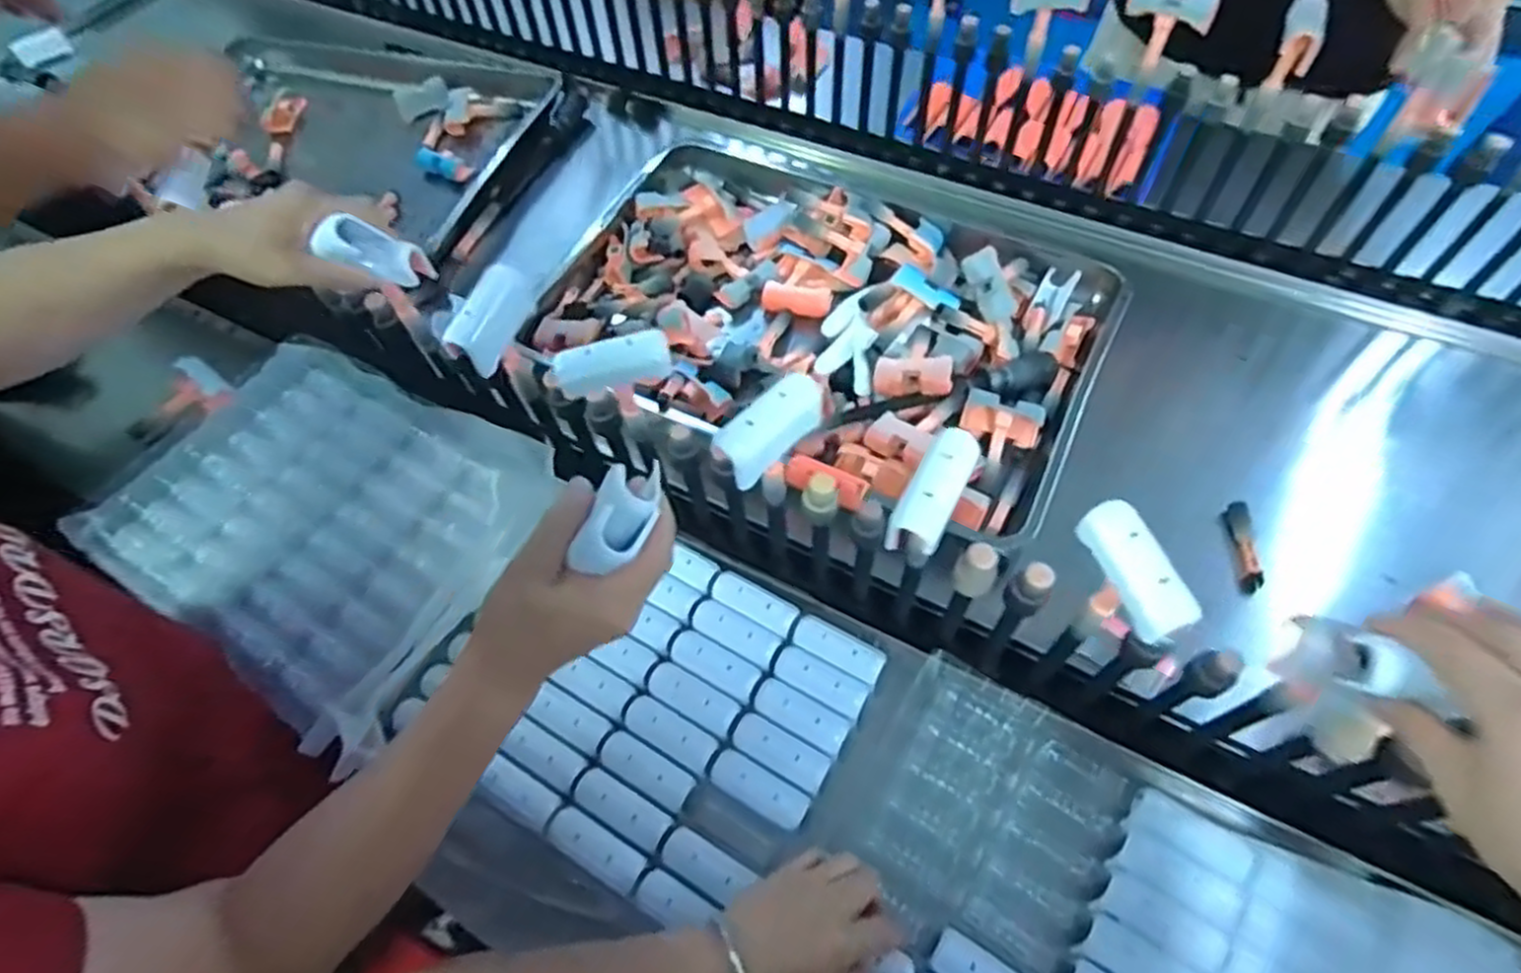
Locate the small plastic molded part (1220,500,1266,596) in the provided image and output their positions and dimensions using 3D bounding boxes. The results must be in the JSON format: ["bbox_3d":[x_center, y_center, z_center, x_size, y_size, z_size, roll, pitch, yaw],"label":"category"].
[{"bbox_3d":[0.440,0.056,0.687,0.017,0.016,0.088,3,60,6],"label":"small plastic molded part"}]

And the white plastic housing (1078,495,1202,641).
[{"bbox_3d":[0.204,0.044,0.411,0.027,0.023,0.075,-18,60,-6],"label":"white plastic housing"}]

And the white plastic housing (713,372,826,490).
[{"bbox_3d":[0.008,-0.040,0.481,0.075,0.042,0.025,-41,65,-18],"label":"white plastic housing"}]

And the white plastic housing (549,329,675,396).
[{"bbox_3d":[-0.099,-0.083,0.511,0.078,0.028,0.022,-22,60,-8],"label":"white plastic housing"}]

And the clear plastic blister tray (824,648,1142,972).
[{"bbox_3d":[0.169,0.239,0.560,0.174,0.035,0.177,29,66,19],"label":"clear plastic blister tray"}]

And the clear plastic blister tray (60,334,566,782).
[{"bbox_3d":[-0.400,0.021,0.688,0.380,0.063,0.292,23,64,17],"label":"clear plastic blister tray"}]

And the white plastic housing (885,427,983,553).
[{"bbox_3d":[0.105,0.000,0.448,0.029,0.026,0.082,25,65,18],"label":"white plastic housing"}]

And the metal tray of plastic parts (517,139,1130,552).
[{"bbox_3d":[0.068,-0.200,0.840,0.587,0.061,0.415,26,65,18],"label":"metal tray of plastic parts"}]

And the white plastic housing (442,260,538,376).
[{"bbox_3d":[-0.196,-0.125,0.553,0.023,0.044,0.082,12,61,11],"label":"white plastic housing"}]

